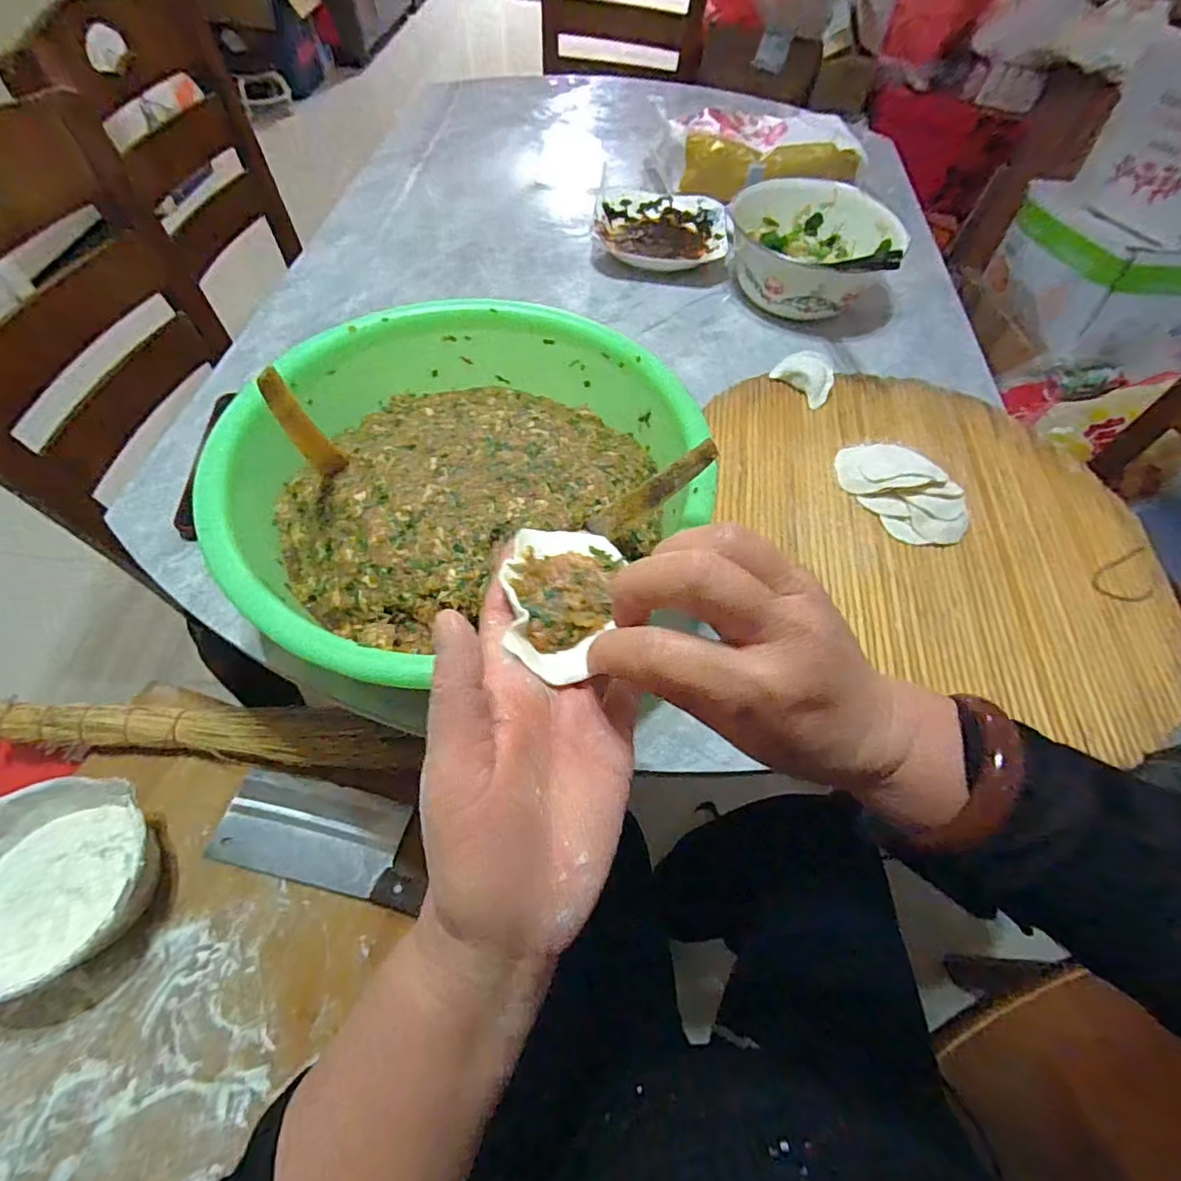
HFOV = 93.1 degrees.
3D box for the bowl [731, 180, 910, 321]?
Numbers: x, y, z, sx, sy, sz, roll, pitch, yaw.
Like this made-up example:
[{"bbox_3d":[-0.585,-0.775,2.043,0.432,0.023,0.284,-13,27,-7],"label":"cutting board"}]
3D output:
[{"bbox_3d":[0.262,-0.399,0.670,0.189,0.086,0.179,9,58,1],"label":"bowl"}]

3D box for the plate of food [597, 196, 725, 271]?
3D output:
[{"bbox_3d":[0.093,-0.474,0.735,0.165,0.033,0.140,4,58,-2],"label":"plate of food"}]

